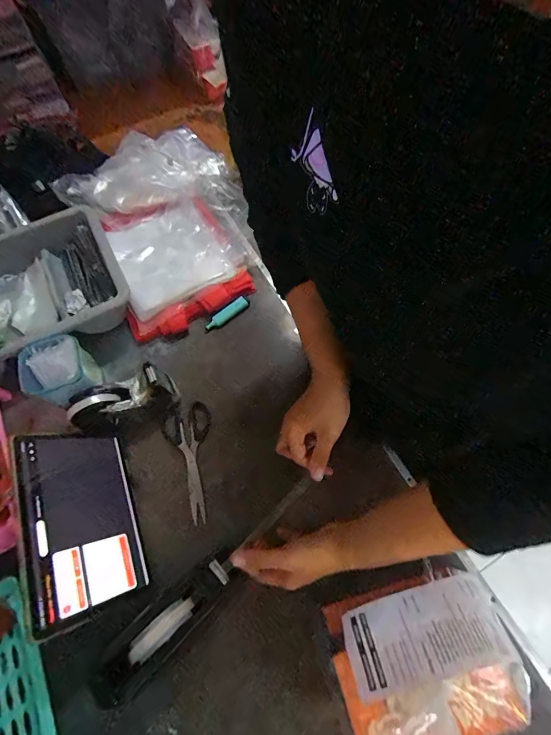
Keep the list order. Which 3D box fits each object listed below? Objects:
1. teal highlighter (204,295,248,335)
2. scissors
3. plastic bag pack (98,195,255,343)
[{"bbox_3d":[-0.100,-0.106,0.715,0.103,0.012,0.027,-40,70,-15],"label":"teal highlighter"},{"bbox_3d":[-0.149,0.155,0.603,0.075,0.017,0.197,-8,65,-1],"label":"scissors"},{"bbox_3d":[-0.222,-0.234,0.762,0.249,0.070,0.317,-26,67,-9],"label":"plastic bag pack"}]

